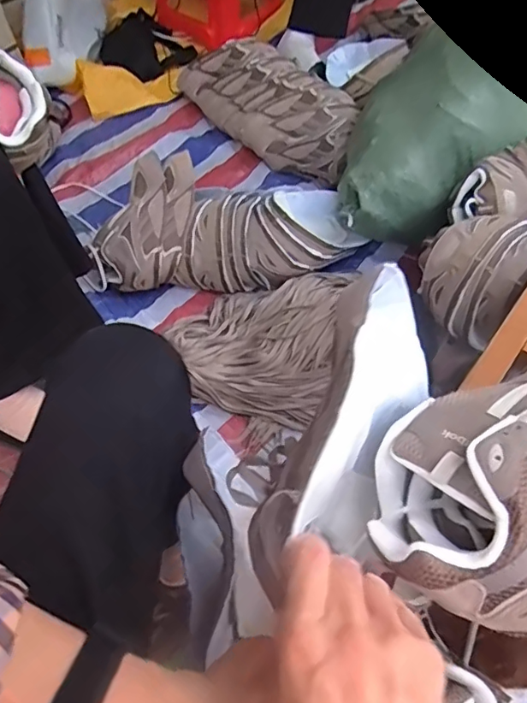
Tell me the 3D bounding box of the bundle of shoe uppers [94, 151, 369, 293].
[{"bbox_3d":[-0.063,-0.220,0.984,0.472,0.181,0.218,-7,58,-3],"label":"bundle of shoe uppers"}]

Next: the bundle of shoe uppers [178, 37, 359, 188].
[{"bbox_3d":[0.002,-0.585,1.208,0.187,0.124,0.552,-36,64,-20],"label":"bundle of shoe uppers"}]

